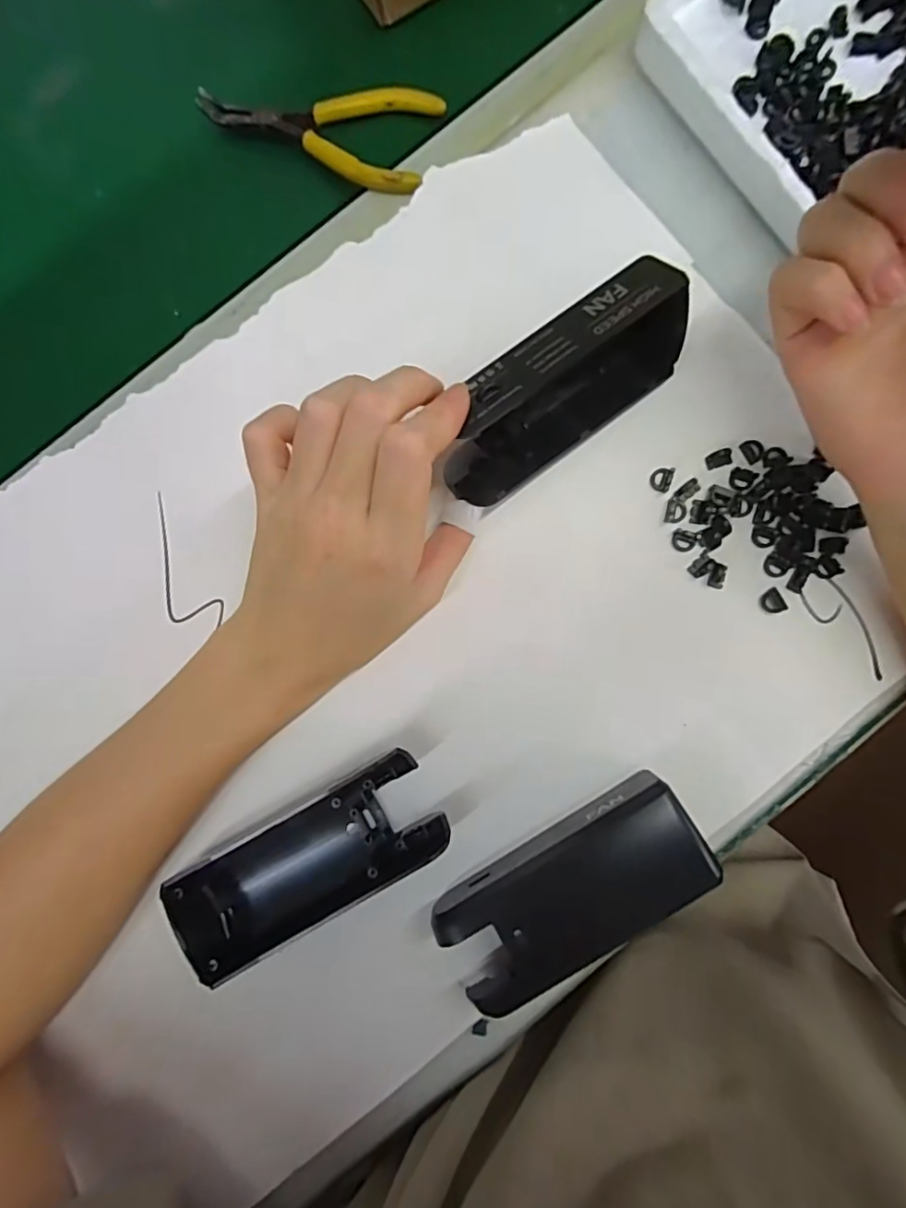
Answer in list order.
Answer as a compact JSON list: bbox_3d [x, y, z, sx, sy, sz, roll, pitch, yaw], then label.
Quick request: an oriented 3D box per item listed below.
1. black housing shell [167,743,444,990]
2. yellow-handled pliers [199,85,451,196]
[{"bbox_3d":[-0.057,0.105,0.229,0.108,0.026,0.042,-30,84,0],"label":"black housing shell"},{"bbox_3d":[-0.067,-0.234,0.273,0.116,0.007,0.053,15,86,4],"label":"yellow-handled pliers"}]

